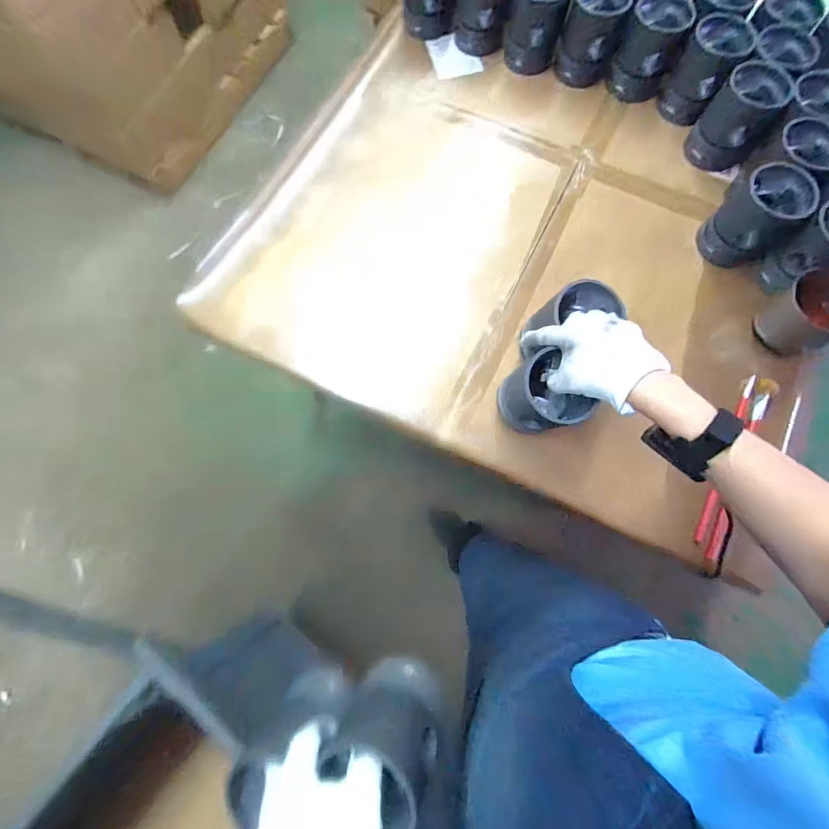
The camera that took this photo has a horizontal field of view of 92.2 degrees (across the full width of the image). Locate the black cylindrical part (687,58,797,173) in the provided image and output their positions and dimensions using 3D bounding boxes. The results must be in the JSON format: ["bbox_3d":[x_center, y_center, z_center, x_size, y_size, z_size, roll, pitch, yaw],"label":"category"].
[{"bbox_3d":[0.523,-0.479,0.651,0.097,0.110,0.096,38,79,11],"label":"black cylindrical part"}]

